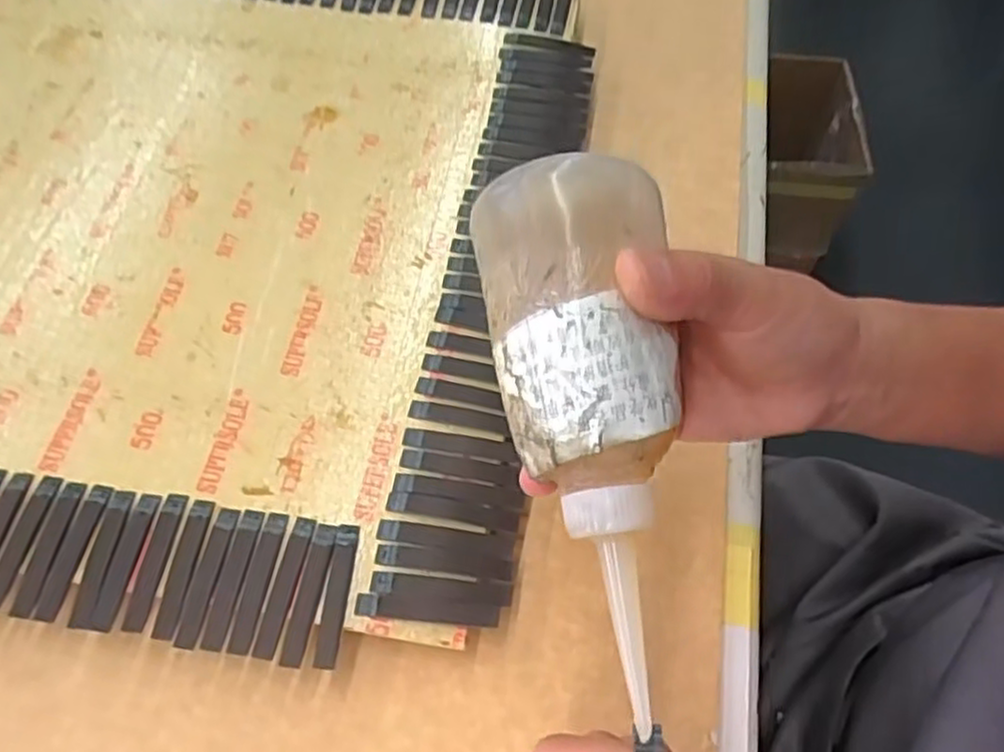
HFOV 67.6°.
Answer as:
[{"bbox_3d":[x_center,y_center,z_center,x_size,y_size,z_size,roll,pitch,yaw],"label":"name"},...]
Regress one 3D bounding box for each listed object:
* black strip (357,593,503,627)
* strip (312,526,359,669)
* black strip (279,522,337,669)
[{"bbox_3d":[-0.031,0.098,0.316,0.060,0.004,0.009,5,61,0],"label":"black strip"},{"bbox_3d":[-0.070,0.092,0.317,0.009,0.004,0.059,5,61,0],"label":"strip"},{"bbox_3d":[-0.081,0.091,0.317,0.010,0.005,0.060,8,61,2],"label":"black strip"}]

